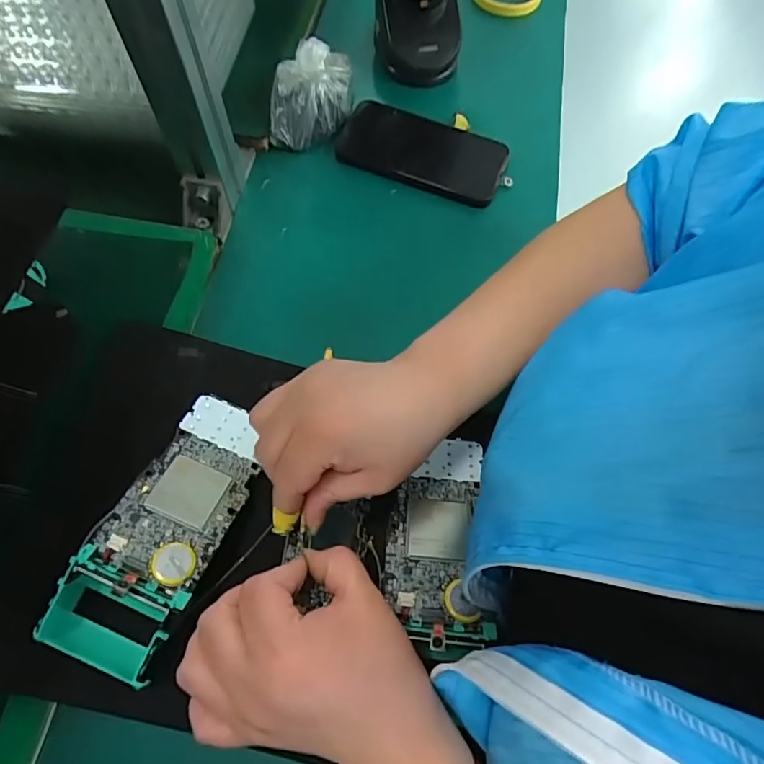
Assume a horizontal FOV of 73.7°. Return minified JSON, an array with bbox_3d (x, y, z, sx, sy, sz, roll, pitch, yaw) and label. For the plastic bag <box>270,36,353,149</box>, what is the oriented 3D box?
[{"bbox_3d":[-0.068,-0.278,0.486,0.087,0.064,0.065,-11,68,-5],"label":"plastic bag"}]

